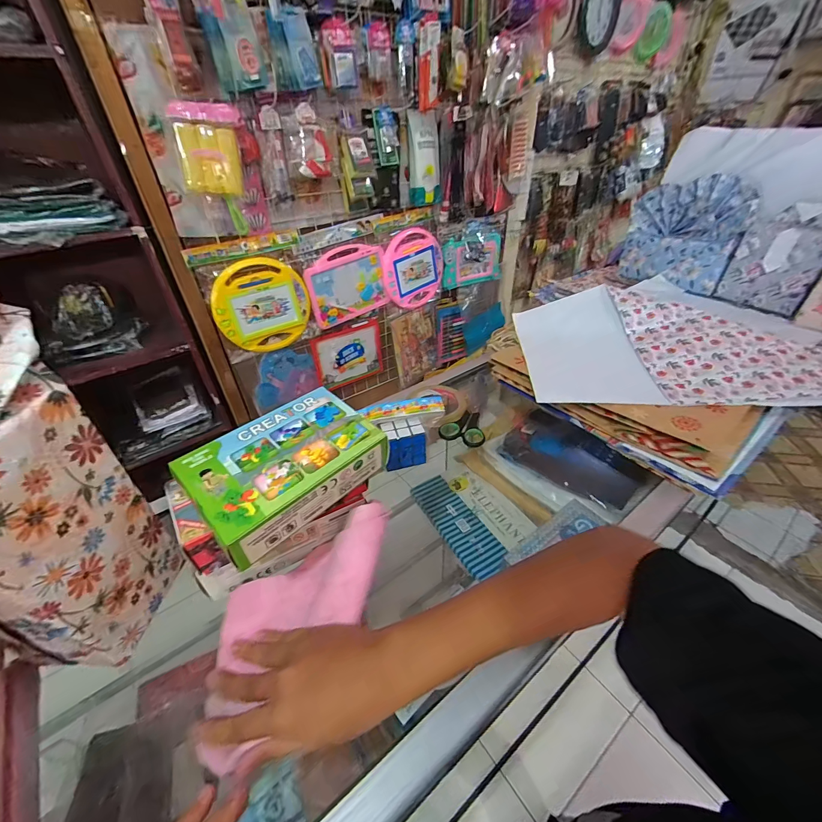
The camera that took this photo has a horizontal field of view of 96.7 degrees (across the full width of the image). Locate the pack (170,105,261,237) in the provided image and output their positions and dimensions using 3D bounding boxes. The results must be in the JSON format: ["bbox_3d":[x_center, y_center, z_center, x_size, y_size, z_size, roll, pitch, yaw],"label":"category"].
[{"bbox_3d":[-0.458,-0.598,0.841,0.144,0.165,0.057,-9,38,-9],"label":"pack"}]

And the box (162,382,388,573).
[{"bbox_3d":[-0.105,0.045,0.315,0.094,0.045,0.145,30,47,35],"label":"box"}]

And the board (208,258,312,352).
[{"bbox_3d":[-0.454,-0.319,1.133,0.277,0.266,0.026,-21,41,-23],"label":"board"}]

